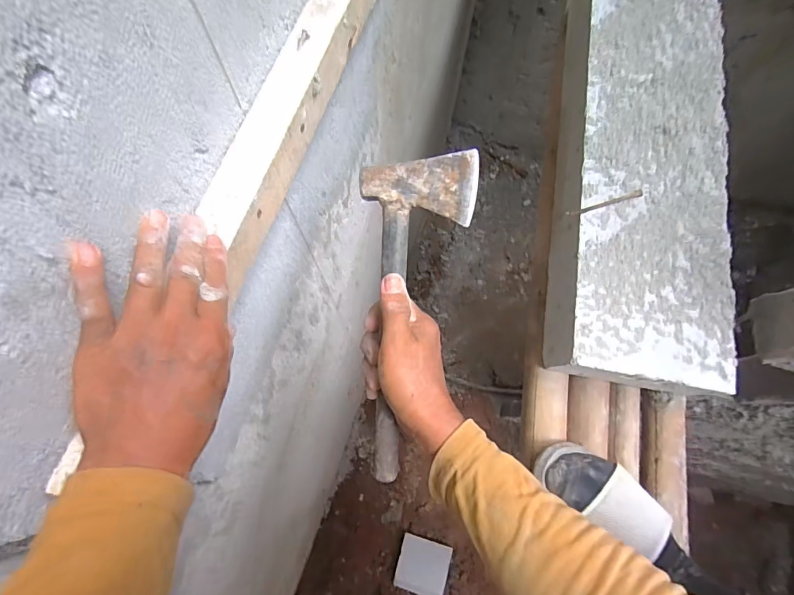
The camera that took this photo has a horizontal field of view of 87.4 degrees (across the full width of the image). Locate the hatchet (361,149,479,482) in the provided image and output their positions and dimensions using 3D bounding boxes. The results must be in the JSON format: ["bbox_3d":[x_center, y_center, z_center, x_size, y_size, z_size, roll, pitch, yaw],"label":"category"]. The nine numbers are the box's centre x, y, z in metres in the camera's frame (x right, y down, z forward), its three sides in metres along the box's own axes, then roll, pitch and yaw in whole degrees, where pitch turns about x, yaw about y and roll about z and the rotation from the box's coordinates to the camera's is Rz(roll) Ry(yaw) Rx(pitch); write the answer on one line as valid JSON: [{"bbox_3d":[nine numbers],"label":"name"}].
[{"bbox_3d":[0.003,0.024,0.349,0.087,0.020,0.281,7,102,1],"label":"hatchet"}]

